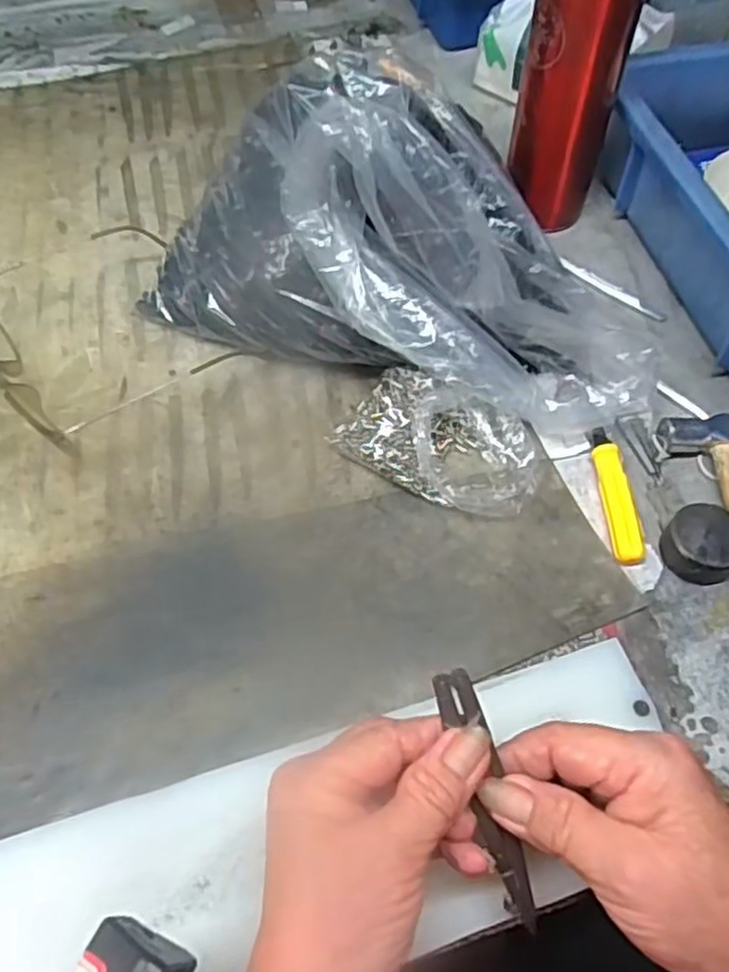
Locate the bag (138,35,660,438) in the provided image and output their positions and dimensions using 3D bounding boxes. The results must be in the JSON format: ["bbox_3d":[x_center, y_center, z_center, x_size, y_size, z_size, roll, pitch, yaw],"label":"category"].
[{"bbox_3d":[0.031,-0.142,0.414,0.297,0.152,0.147,23,61,13],"label":"bag"}]

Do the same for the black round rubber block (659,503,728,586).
[{"bbox_3d":[0.179,0.029,0.388,0.040,0.021,0.037,0,58,-1],"label":"black round rubber block"}]

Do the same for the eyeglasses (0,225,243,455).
[{"bbox_3d":[-0.167,-0.111,0.457,0.142,0.041,0.172,-27,62,-16],"label":"eyeglasses"}]

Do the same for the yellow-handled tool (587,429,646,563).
[{"bbox_3d":[0.138,0.004,0.409,0.017,0.015,0.083,-1,58,-1],"label":"yellow-handled tool"}]

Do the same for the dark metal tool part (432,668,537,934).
[{"bbox_3d":[0.047,0.117,0.275,0.013,0.009,0.106,-20,103,-13],"label":"dark metal tool part"}]

